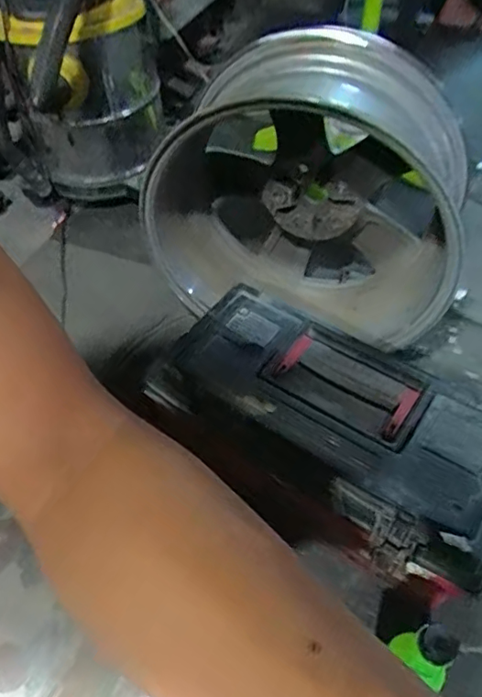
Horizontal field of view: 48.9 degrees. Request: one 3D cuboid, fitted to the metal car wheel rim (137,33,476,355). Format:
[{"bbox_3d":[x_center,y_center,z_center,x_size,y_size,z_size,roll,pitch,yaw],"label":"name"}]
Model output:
[{"bbox_3d":[0.105,-0.208,0.793,0.424,0.395,0.240,16,52,15],"label":"metal car wheel rim"}]

